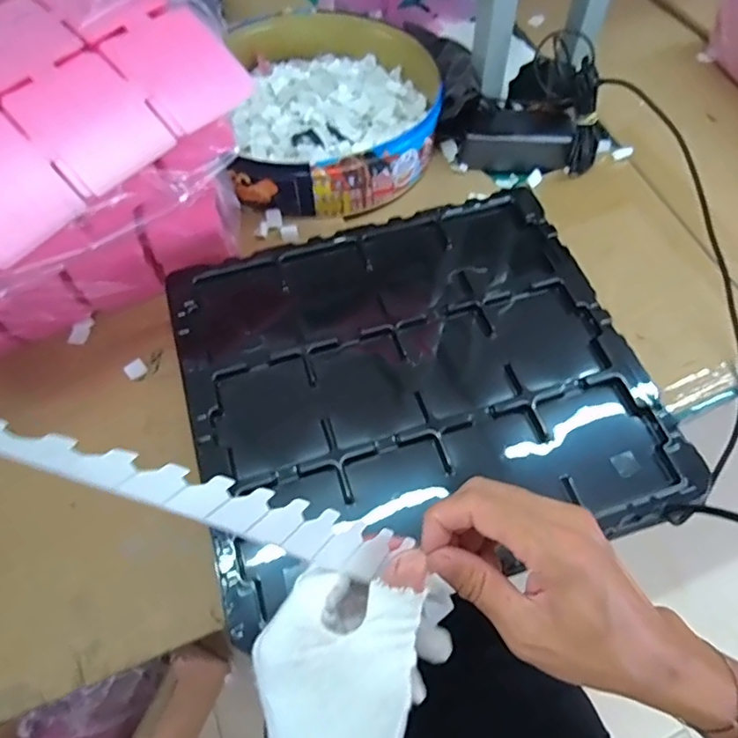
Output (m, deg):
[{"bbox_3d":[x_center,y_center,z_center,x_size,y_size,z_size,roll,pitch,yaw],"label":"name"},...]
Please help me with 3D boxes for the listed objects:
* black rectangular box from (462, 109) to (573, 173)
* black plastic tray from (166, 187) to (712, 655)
[{"bbox_3d":[0.177,-0.278,0.671,0.124,0.043,0.050,1,61,2],"label":"black rectangular box"},{"bbox_3d":[0.037,0.007,0.477,0.367,0.026,0.327,-17,61,-8],"label":"black plastic tray"}]

